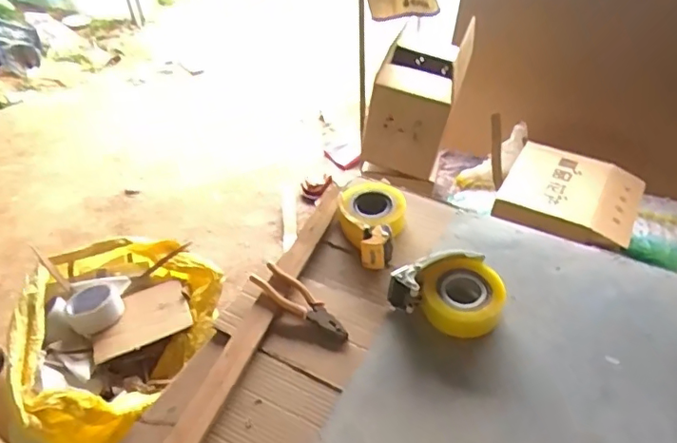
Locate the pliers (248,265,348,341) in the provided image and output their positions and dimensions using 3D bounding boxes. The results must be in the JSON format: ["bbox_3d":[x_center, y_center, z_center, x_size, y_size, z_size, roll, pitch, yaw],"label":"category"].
[{"bbox_3d":[-0.062,0.133,0.906,0.195,0.031,0.053,29,51,33],"label":"pliers"}]

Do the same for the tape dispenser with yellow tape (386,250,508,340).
[{"bbox_3d":[0.183,0.104,0.876,0.175,0.061,0.139,32,72,13],"label":"tape dispenser with yellow tape"}]

